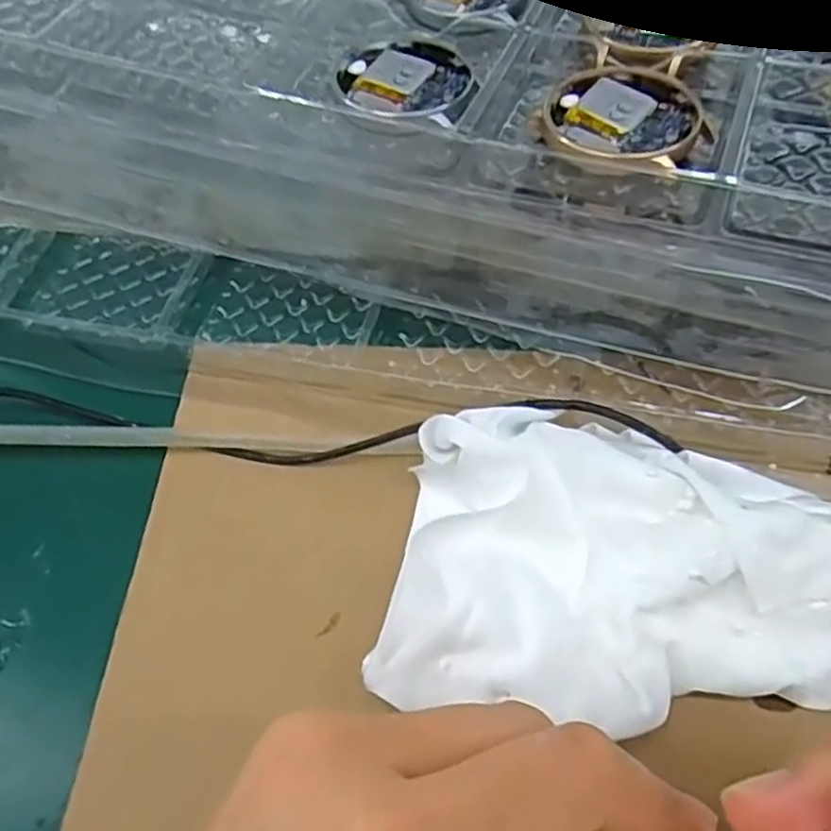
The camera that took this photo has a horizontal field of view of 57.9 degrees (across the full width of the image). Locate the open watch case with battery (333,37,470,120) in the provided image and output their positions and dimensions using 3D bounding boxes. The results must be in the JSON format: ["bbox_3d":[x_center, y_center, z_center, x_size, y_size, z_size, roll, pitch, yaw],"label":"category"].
[{"bbox_3d":[-0.003,-0.106,0.237,0.038,0.006,0.039,29,66,20],"label":"open watch case with battery"}]

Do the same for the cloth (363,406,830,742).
[{"bbox_3d":[0.069,0.042,0.198,0.145,0.038,0.080,4,60,7],"label":"cloth"}]

